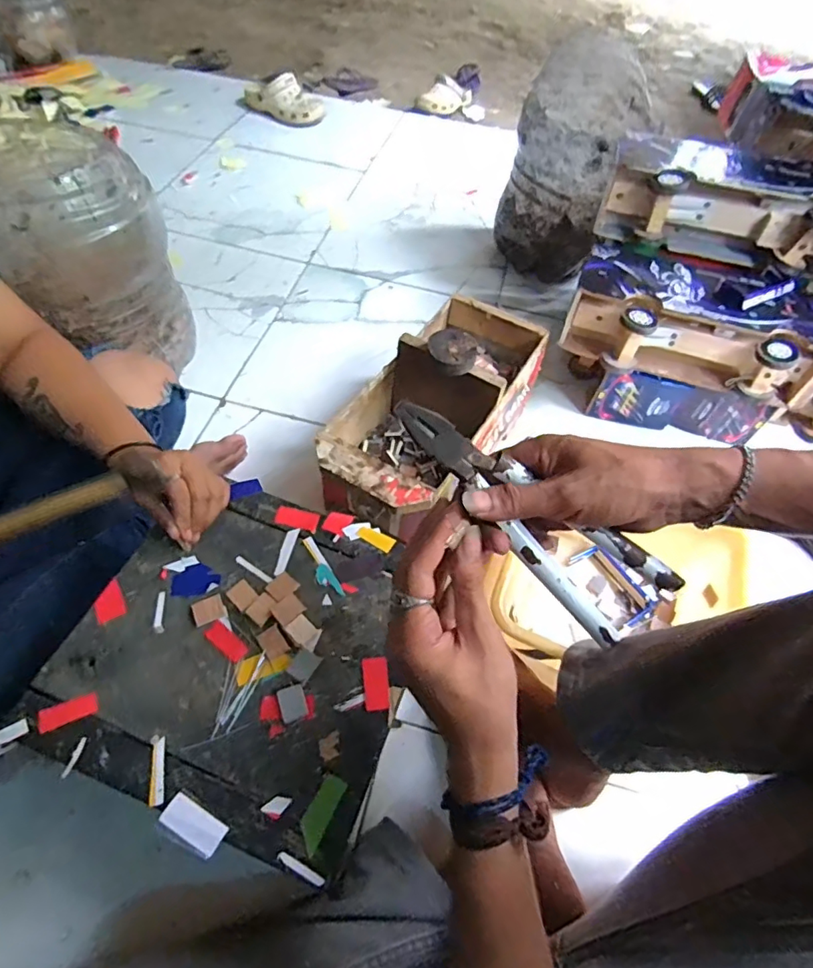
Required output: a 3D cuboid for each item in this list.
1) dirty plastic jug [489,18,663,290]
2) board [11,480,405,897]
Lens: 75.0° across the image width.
[{"bbox_3d":[0.305,-0.589,1.005,0.217,0.322,0.245,13,56,4],"label":"dirty plastic jug"},{"bbox_3d":[-0.129,0.130,0.457,0.265,0.019,0.275,18,57,7],"label":"board"}]

